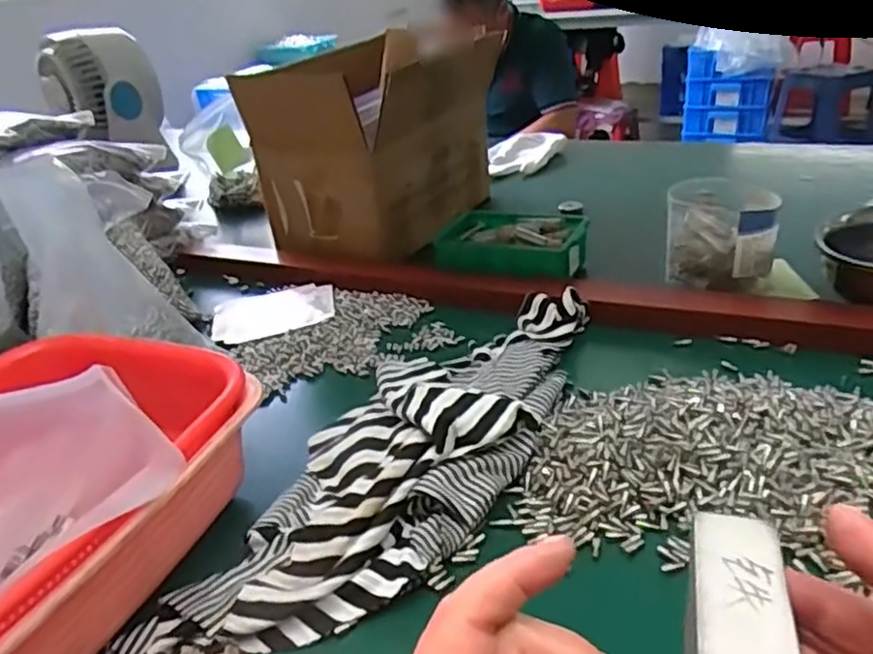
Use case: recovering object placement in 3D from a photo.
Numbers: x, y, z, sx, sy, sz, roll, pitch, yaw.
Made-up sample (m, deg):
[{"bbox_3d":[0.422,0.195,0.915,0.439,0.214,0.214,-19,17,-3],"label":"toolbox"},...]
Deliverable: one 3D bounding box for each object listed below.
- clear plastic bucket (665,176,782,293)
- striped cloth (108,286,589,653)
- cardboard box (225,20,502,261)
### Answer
[{"bbox_3d":[0.272,-0.090,0.675,0.097,0.084,0.090,6,31,21],"label":"clear plastic bucket"},{"bbox_3d":[-0.014,0.068,0.493,0.162,0.051,0.404,7,31,24],"label":"striped cloth"},{"bbox_3d":[-0.068,-0.219,0.854,0.188,0.193,0.252,9,32,26],"label":"cardboard box"}]

